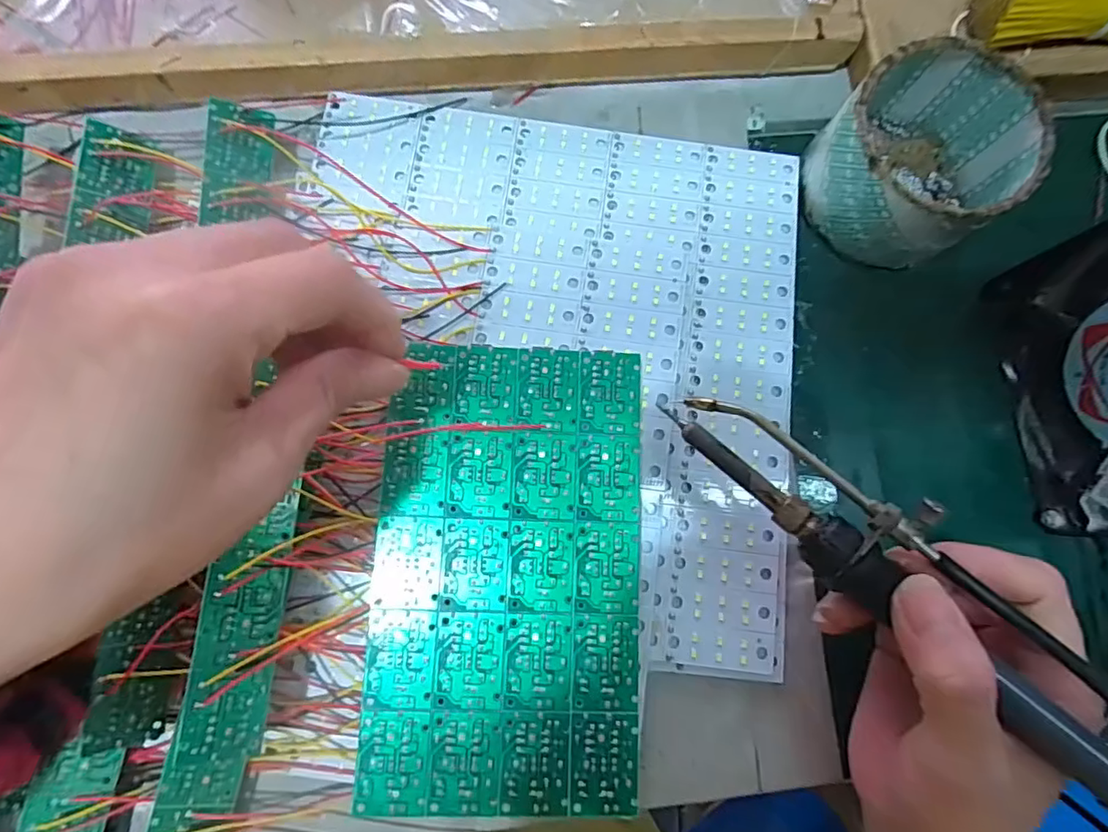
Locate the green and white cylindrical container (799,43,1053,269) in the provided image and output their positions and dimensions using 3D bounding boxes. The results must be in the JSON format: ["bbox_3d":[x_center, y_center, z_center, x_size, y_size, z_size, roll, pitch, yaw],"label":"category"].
[{"bbox_3d":[0.159,-0.113,0.246,0.076,0.049,0.075,1,79,-3],"label":"green and white cylindrical container"}]

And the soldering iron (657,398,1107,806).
[{"bbox_3d":[0.123,0.060,0.174,0.210,0.019,0.033,42,82,17],"label":"soldering iron"}]

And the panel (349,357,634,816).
[{"bbox_3d":[-0.017,0.058,0.218,0.100,0.004,0.171,3,80,-2],"label":"panel"}]

